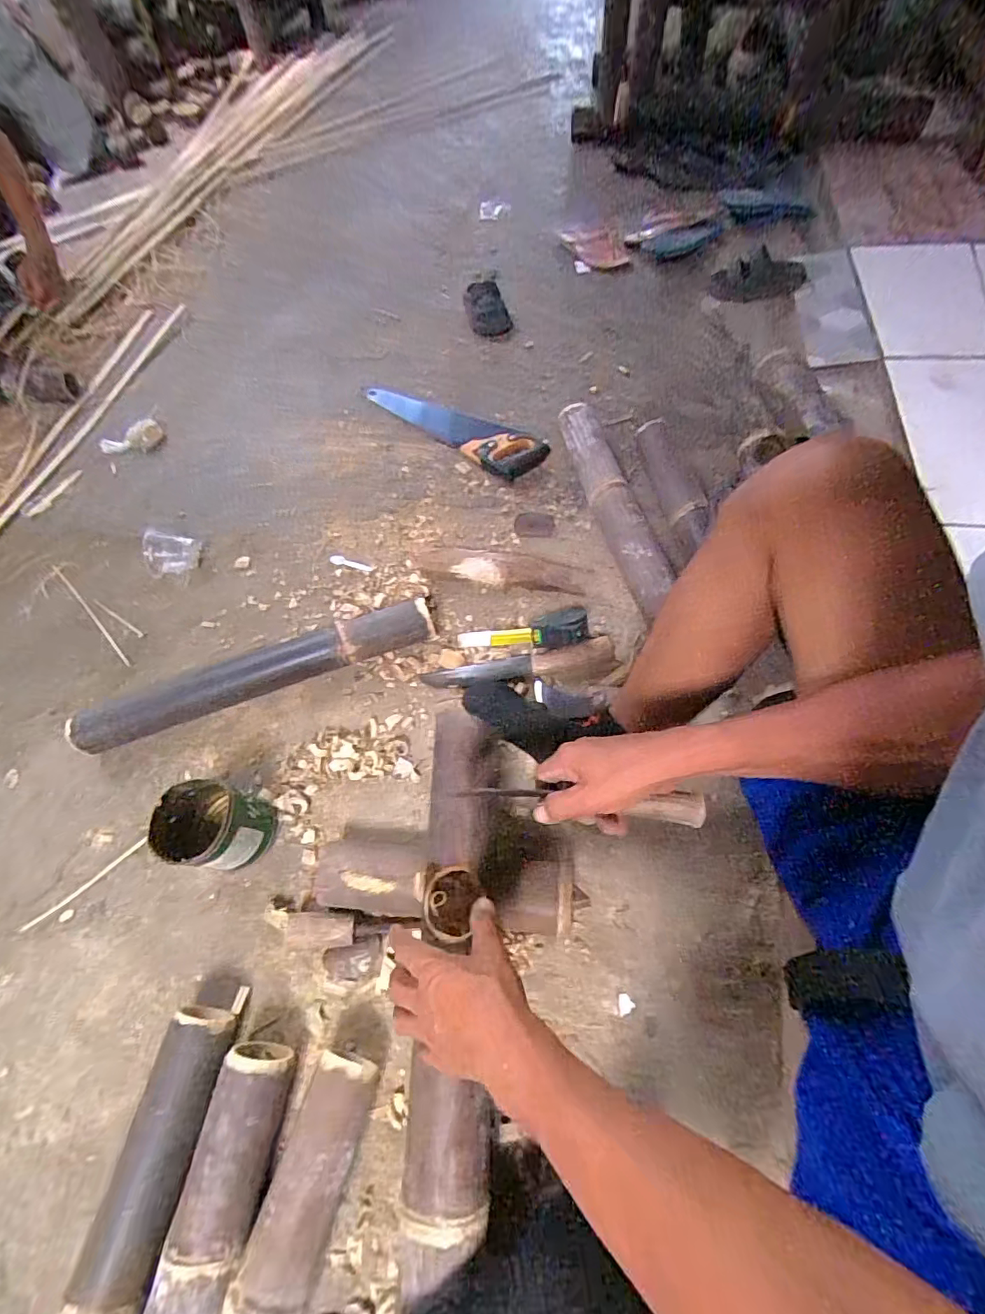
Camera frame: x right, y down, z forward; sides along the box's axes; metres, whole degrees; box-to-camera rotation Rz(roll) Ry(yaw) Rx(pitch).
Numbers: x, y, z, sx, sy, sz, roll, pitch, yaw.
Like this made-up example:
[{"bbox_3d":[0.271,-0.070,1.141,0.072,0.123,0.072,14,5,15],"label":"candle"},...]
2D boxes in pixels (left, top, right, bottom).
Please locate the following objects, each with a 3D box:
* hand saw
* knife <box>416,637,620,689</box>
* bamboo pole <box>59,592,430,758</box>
[{"bbox_3d":[-0.075,-0.477,1.042,0.421,0.035,0.112,35,70,19],"label":"hand saw"},{"bbox_3d":[0.037,0.011,0.770,0.286,0.044,0.040,-6,63,0],"label":"knife"},{"bbox_3d":[-0.349,0.023,0.776,0.529,0.071,0.063,-18,64,-6],"label":"bamboo pole"}]

